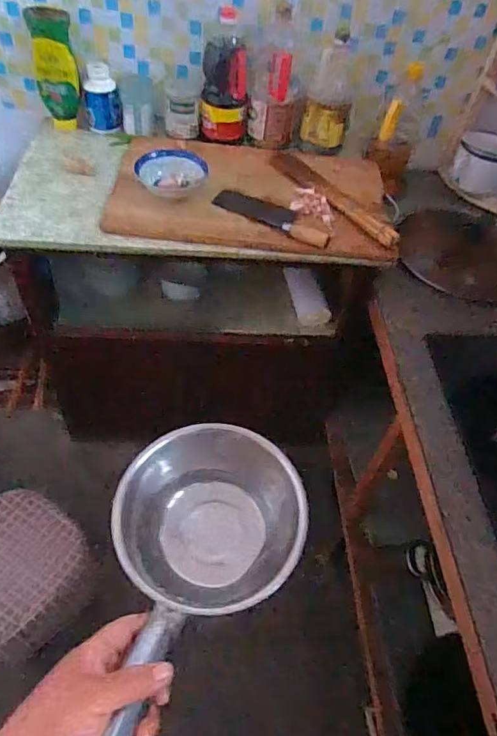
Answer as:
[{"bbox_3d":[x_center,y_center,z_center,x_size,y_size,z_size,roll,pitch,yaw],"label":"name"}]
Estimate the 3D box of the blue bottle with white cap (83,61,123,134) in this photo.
[{"bbox_3d":[-0.334,-0.614,1.133,0.079,0.127,0.067,-10,53,-15],"label":"blue bottle with white cap"}]

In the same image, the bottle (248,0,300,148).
[{"bbox_3d":[0.059,-0.632,1.087,0.106,0.239,0.096,5,51,-2],"label":"bottle"}]

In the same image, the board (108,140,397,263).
[{"bbox_3d":[0.004,-0.372,1.034,0.573,0.035,0.344,5,52,3],"label":"board"}]

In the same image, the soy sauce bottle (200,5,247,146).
[{"bbox_3d":[-0.058,-0.635,1.093,0.096,0.233,0.101,3,51,-4],"label":"soy sauce bottle"}]

